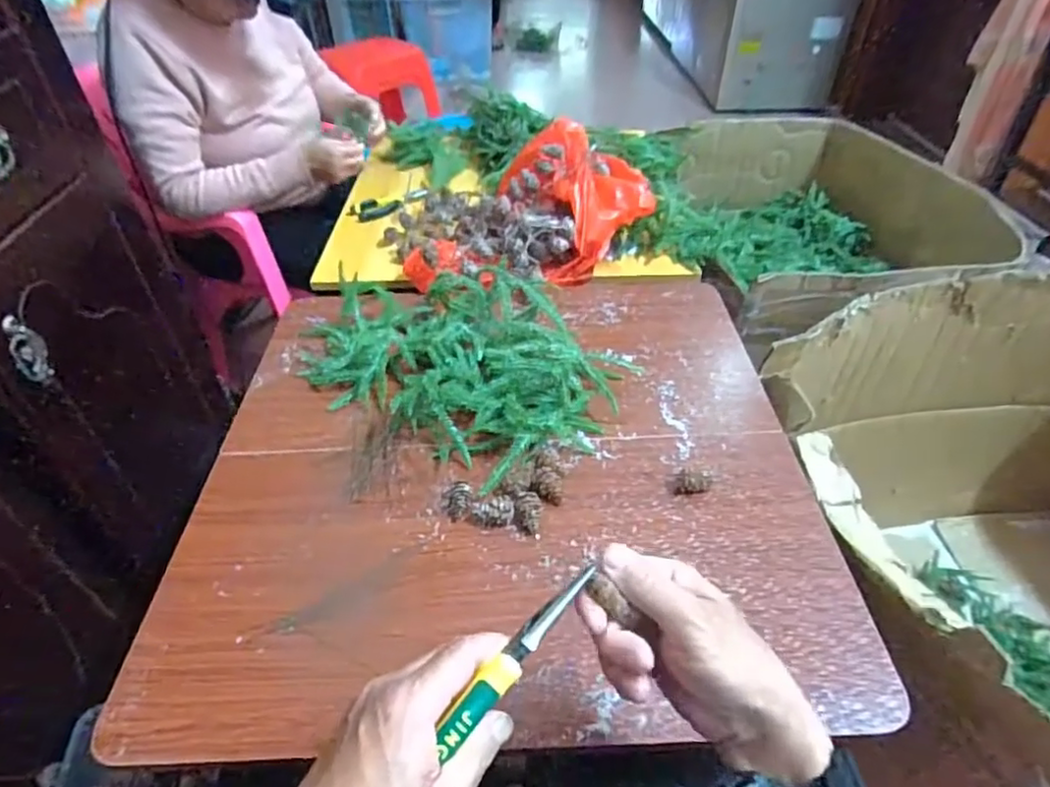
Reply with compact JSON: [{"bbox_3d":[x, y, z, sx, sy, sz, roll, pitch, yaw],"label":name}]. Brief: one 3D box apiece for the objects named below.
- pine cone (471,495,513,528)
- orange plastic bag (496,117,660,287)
[{"bbox_3d":[-0.029,0.108,0.561,0.037,0.019,0.025,-3,42,-1],"label":"pine cone"},{"bbox_3d":[0.076,-0.295,0.929,0.178,0.148,0.219,-15,43,-14],"label":"orange plastic bag"}]

